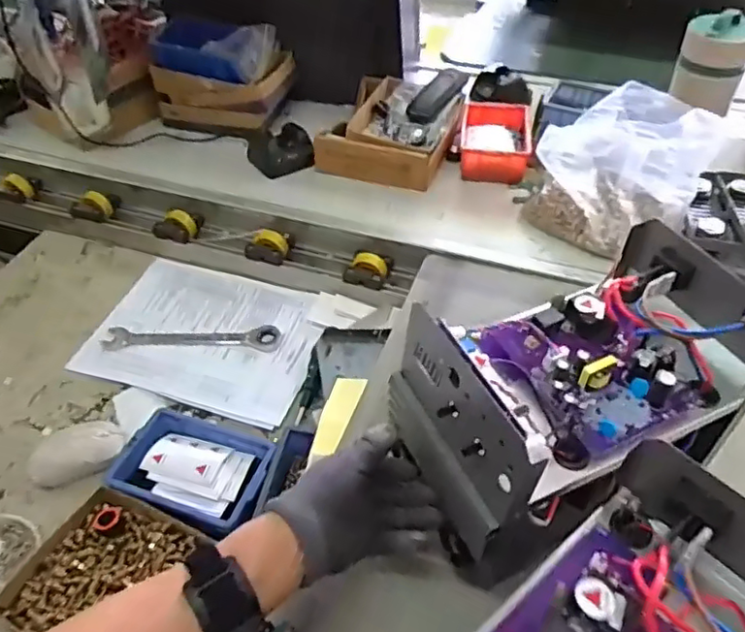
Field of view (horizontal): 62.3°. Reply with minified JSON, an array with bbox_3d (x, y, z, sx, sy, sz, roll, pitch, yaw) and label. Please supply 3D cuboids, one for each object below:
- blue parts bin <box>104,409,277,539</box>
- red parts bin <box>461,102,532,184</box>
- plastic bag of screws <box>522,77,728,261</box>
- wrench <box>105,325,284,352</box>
[{"bbox_3d":[-0.175,0.160,0.633,0.145,0.055,0.115,15,48,16],"label":"blue parts bin"},{"bbox_3d":[0.181,-0.258,0.909,0.103,0.048,0.151,5,46,8],"label":"red parts bin"},{"bbox_3d":[0.282,-0.166,0.716,0.187,0.184,0.093,18,49,19],"label":"plastic bag of screws"},{"bbox_3d":[-0.230,0.029,0.787,0.222,0.011,0.033,-1,46,2],"label":"wrench"}]

